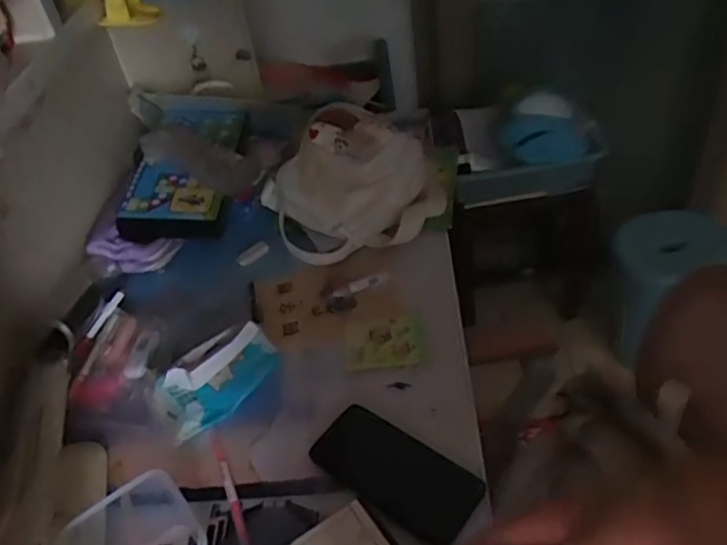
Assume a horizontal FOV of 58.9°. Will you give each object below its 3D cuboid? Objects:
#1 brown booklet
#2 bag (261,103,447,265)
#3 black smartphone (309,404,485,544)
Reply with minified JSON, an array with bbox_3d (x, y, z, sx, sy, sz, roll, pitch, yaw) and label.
[{"bbox_3d":[-0.049,0.036,0.838,0.186,0.014,0.135,-11,44,3],"label":"brown booklet"},{"bbox_3d":[-0.014,-0.140,0.947,0.247,0.108,0.222,-17,43,-11],"label":"bag"},{"bbox_3d":[0.028,0.195,0.636,0.173,0.011,0.082,28,52,32],"label":"black smartphone"}]

